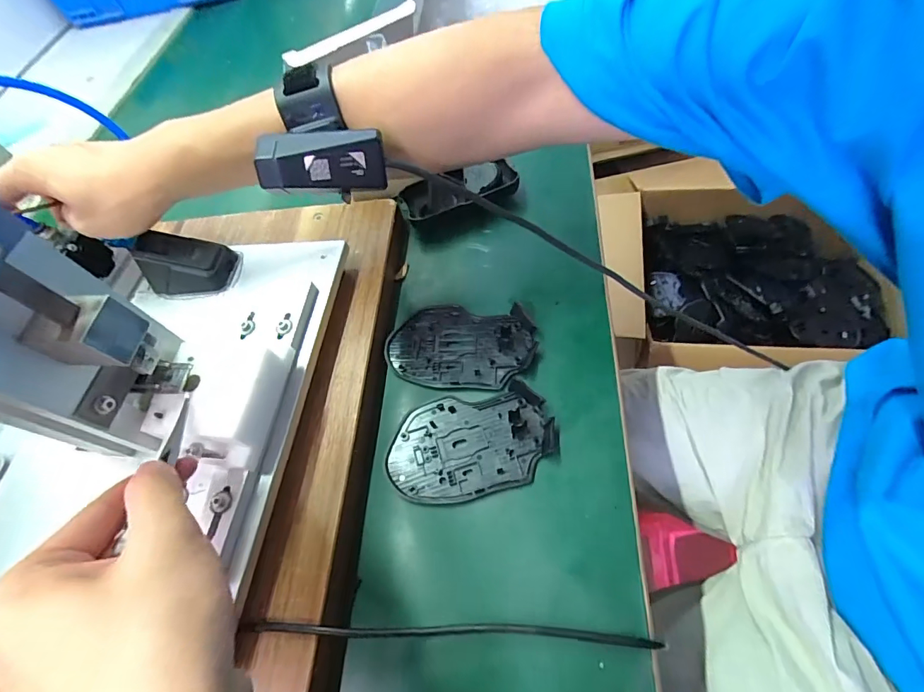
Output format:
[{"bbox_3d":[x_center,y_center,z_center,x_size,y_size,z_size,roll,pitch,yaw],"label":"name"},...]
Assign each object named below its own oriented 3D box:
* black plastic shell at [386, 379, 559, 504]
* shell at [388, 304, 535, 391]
[{"bbox_3d":[0.006,0.067,0.304,0.115,0.012,0.072,-15,60,2],"label":"black plastic shell"},{"bbox_3d":[-0.002,-0.003,0.342,0.113,0.014,0.073,3,62,11],"label":"shell"}]

